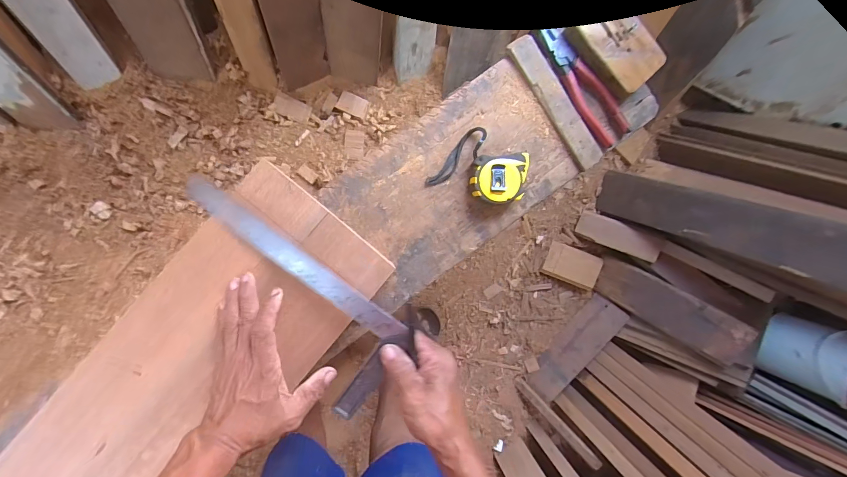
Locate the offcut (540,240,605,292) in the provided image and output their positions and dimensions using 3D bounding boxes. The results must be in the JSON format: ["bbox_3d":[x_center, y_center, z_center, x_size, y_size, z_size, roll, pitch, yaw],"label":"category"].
[{"bbox_3d":[0.451,0.085,1.111,0.166,0.017,0.111,19,112,3],"label":"offcut"}]

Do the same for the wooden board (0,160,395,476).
[{"bbox_3d":[-0.349,0.241,0.407,0.194,0.019,0.720,43,86,-10],"label":"wooden board"}]

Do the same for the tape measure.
[{"bbox_3d":[0.076,-0.095,0.471,0.113,0.040,0.085,17,93,-10],"label":"tape measure"}]

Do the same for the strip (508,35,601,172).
[{"bbox_3d":[0.178,-0.181,0.490,0.042,0.013,0.190,-38,99,-3],"label":"strip"}]

